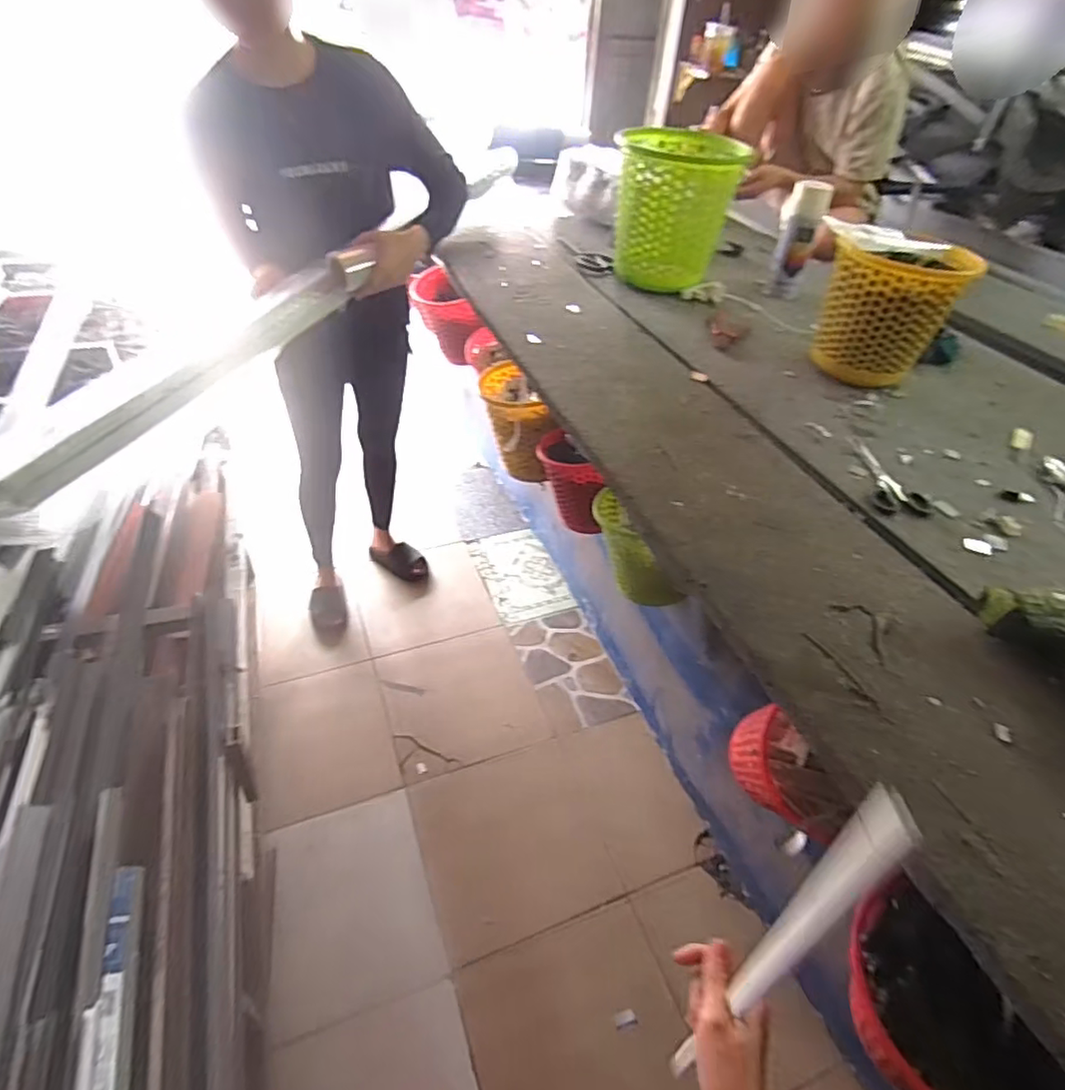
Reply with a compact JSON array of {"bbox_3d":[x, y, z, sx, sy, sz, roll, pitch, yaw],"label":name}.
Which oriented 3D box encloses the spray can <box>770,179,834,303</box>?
[{"bbox_3d":[0.513,-0.588,1.190,0.072,0.199,0.060,15,44,11],"label":"spray can"}]

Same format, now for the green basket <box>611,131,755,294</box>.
[{"bbox_3d":[0.278,-0.655,1.215,0.219,0.245,0.216,5,43,0],"label":"green basket"}]

